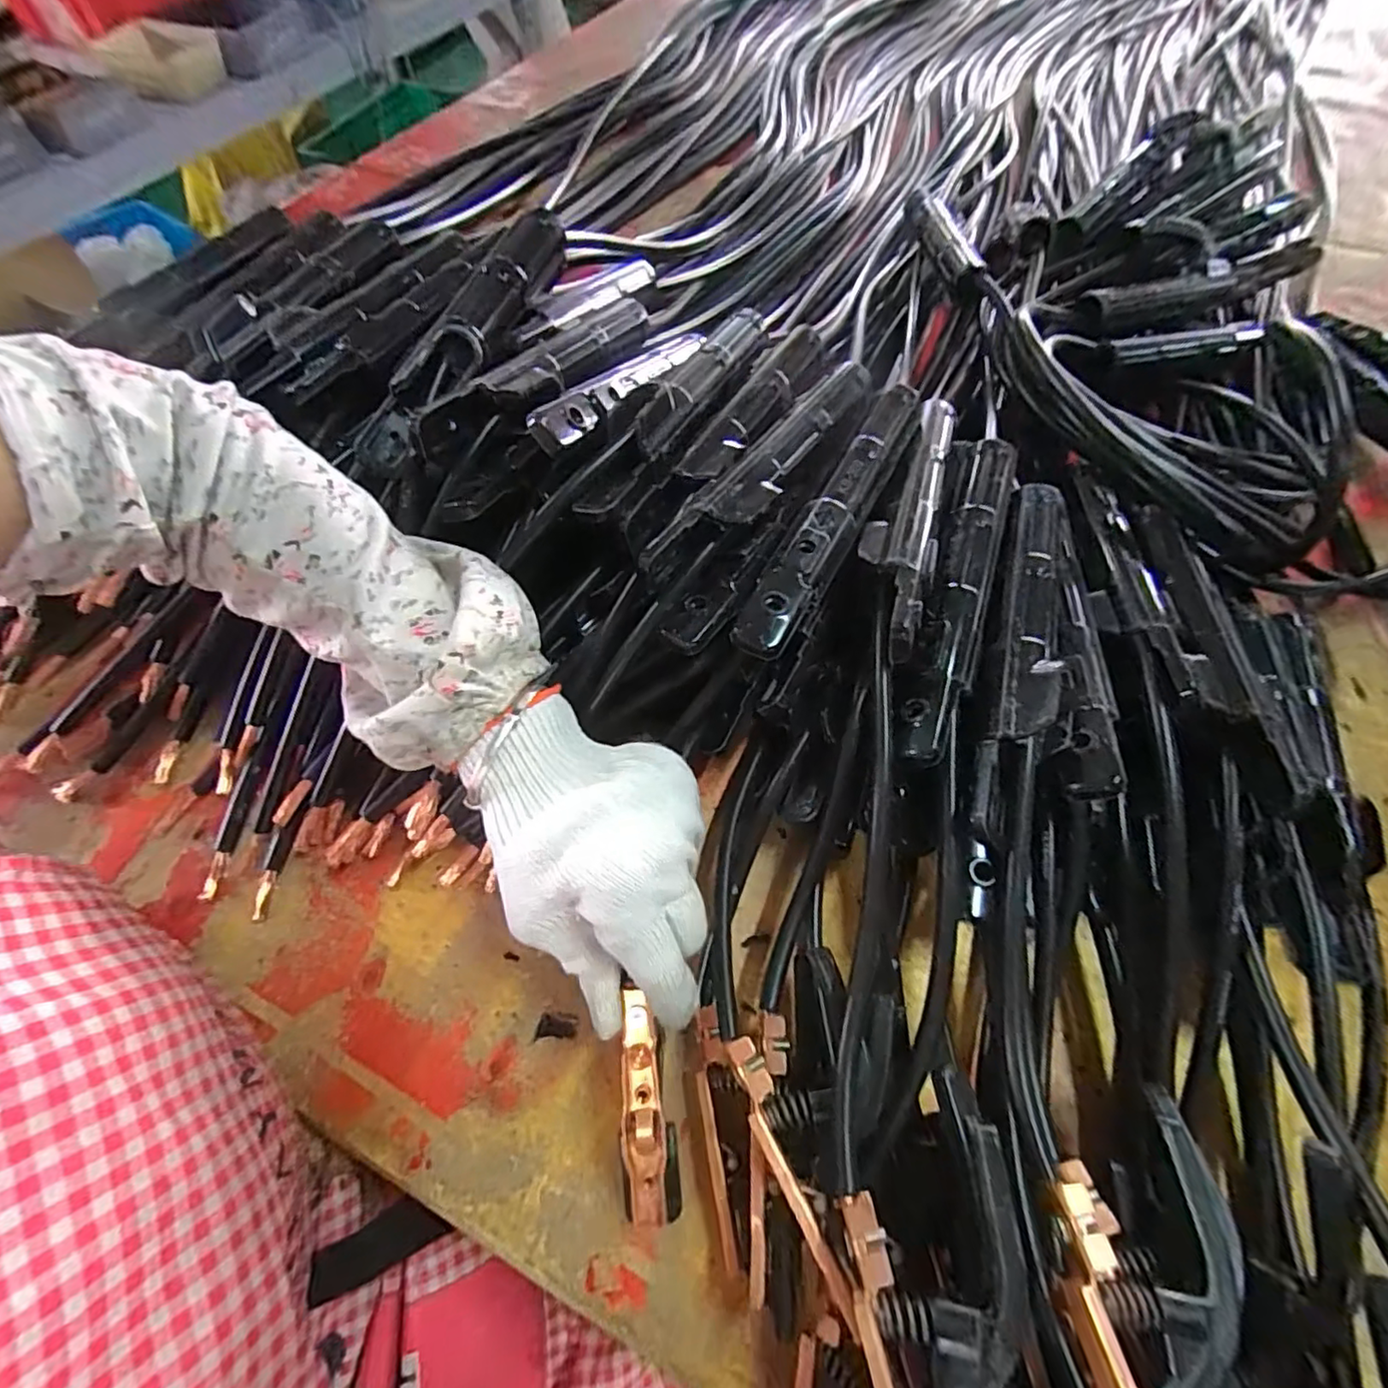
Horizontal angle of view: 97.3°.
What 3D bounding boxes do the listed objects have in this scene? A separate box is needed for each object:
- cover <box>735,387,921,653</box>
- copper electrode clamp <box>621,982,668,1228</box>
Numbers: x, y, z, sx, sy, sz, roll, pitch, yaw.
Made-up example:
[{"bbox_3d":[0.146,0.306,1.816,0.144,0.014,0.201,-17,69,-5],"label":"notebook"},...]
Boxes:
[{"bbox_3d":[0.070,-0.092,0.305,0.025,0.019,0.186,26,65,12],"label":"cover"},{"bbox_3d":[-0.021,0.170,0.248,0.016,0.010,0.092,-3,90,-2],"label":"copper electrode clamp"}]

